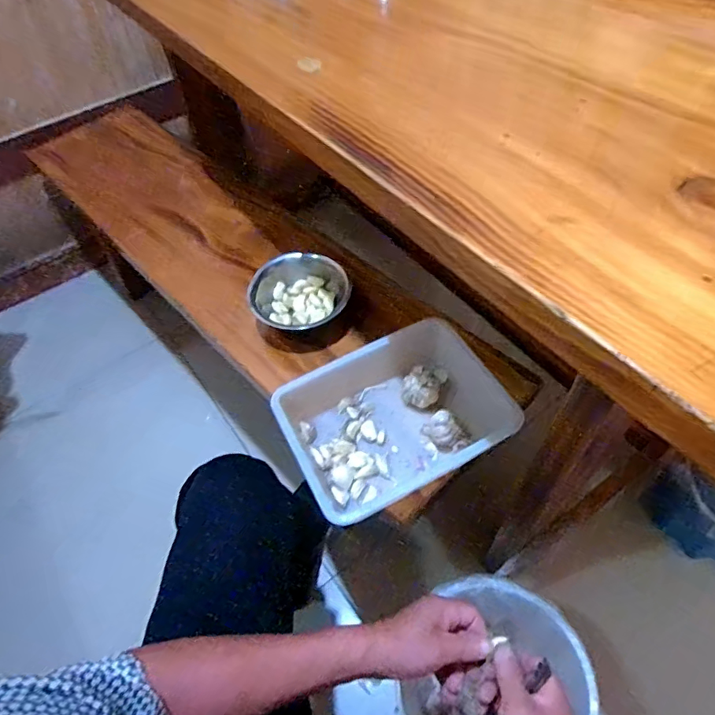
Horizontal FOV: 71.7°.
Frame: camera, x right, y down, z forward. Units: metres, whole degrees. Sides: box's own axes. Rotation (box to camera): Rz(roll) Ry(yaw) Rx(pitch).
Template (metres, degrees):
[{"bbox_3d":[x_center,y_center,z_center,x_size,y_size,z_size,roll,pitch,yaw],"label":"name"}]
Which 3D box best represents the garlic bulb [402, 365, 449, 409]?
[{"bbox_3d":[0.091,0.035,0.685,0.050,0.037,0.067,18,57,18],"label":"garlic bulb"}]

